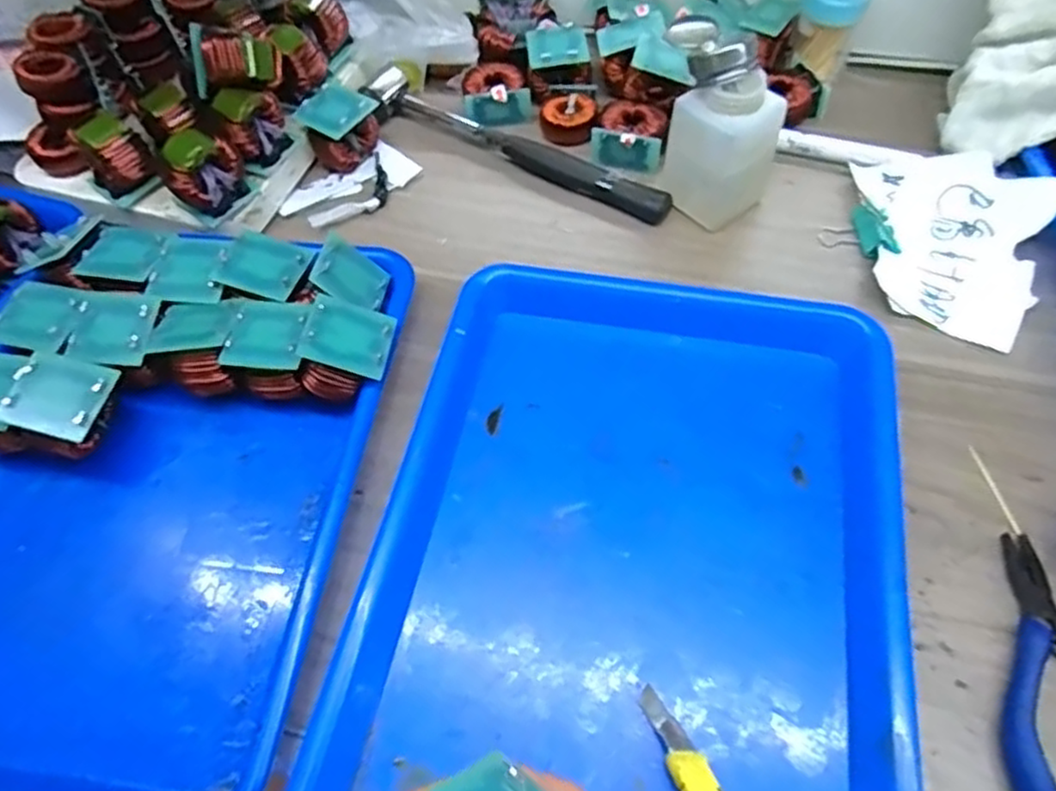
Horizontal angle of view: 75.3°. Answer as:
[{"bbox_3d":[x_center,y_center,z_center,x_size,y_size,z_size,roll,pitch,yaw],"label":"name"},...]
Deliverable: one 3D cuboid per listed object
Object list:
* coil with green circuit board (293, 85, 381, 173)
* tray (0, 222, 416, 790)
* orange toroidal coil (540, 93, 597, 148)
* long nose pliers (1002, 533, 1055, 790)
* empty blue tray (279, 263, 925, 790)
[{"bbox_3d":[-0.139,-0.202,0.512,0.053,0.045,0.054,-39,66,-16],"label":"coil with green circuit board"},{"bbox_3d":[-0.213,0.046,0.367,0.244,0.050,0.309,5,62,7],"label":"tray"},{"bbox_3d":[0.030,-0.213,0.527,0.041,0.018,0.048,4,62,6],"label":"orange toroidal coil"},{"bbox_3d":[0.241,0.123,0.306,0.056,0.020,0.123,6,62,7],"label":"long nose pliers"},{"bbox_3d":[0.054,0.071,0.353,0.253,0.038,0.315,10,62,9],"label":"empty blue tray"}]

